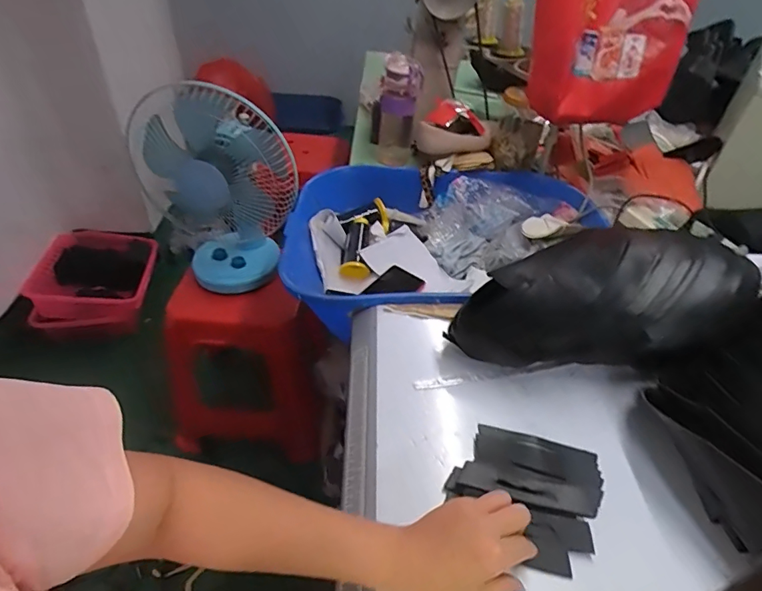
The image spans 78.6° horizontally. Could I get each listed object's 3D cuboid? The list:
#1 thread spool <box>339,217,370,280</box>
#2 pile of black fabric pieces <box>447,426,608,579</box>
[{"bbox_3d":[-0.052,-0.102,0.992,0.062,0.055,0.144,3,68,-1],"label":"thread spool"},{"bbox_3d":[0.151,0.195,0.483,0.141,0.022,0.135,20,44,17],"label":"pile of black fabric pieces"}]

